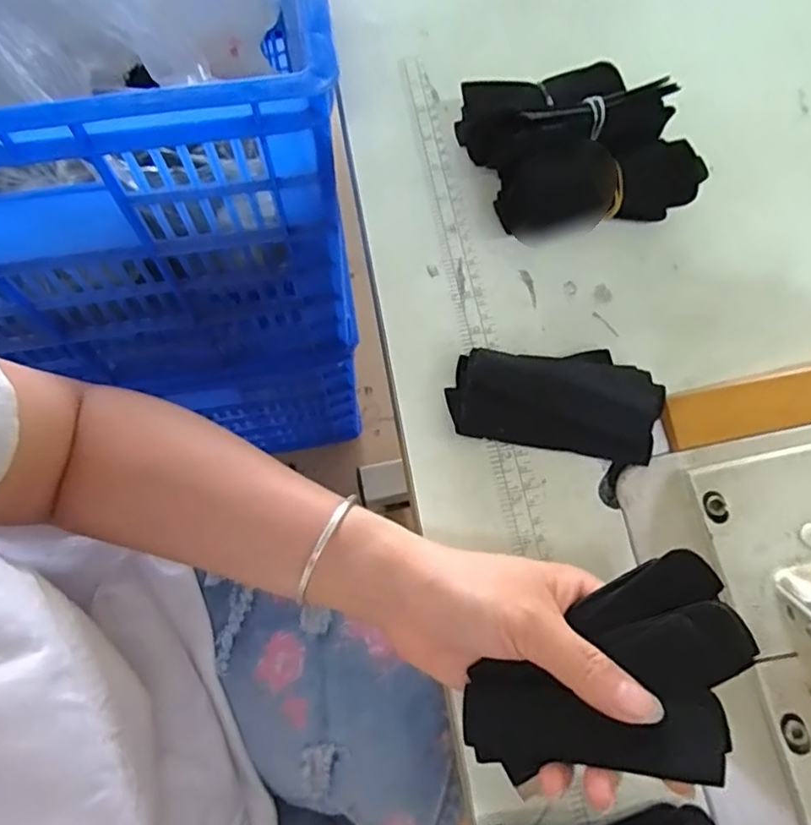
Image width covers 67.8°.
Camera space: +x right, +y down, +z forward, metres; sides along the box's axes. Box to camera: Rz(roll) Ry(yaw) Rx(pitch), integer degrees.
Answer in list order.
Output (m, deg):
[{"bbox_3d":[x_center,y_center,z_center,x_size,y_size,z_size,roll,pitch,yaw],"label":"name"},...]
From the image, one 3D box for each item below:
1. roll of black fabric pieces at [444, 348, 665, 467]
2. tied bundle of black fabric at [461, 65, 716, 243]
[{"bbox_3d":[0.089,-0.009,0.360,0.119,0.018,0.063,9,71,1],"label":"roll of black fabric pieces"},{"bbox_3d":[0.115,-0.180,0.396,0.133,0.057,0.115,-13,72,-6],"label":"tied bundle of black fabric"}]

